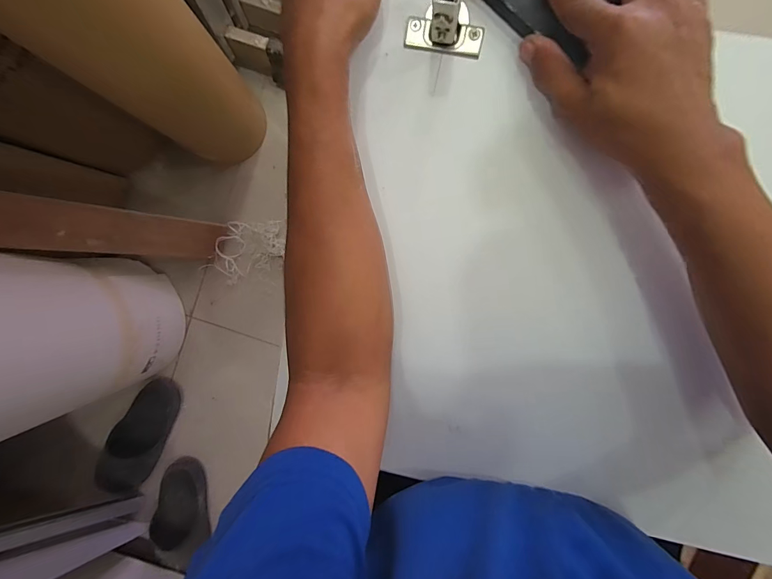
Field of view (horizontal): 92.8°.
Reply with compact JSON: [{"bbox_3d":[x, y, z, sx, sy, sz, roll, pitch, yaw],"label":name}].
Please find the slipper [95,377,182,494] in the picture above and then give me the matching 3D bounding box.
[{"bbox_3d":[-0.548,0.340,0.809,0.096,0.067,0.293,29,92,0],"label":"slipper"}]

